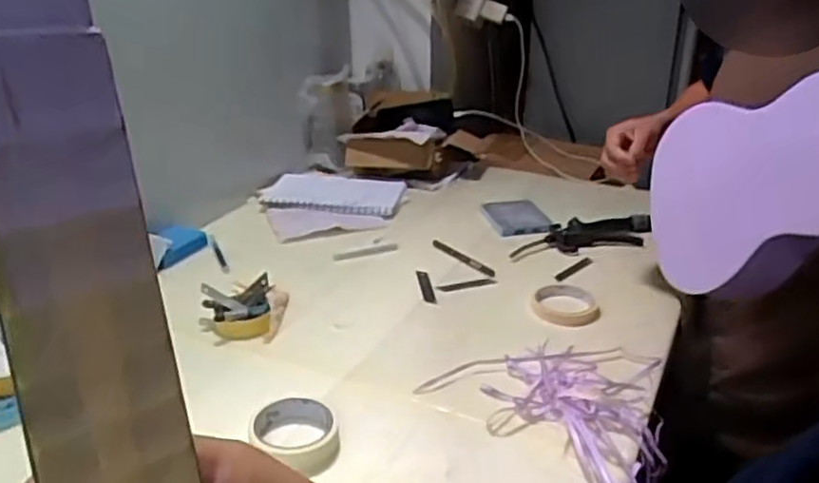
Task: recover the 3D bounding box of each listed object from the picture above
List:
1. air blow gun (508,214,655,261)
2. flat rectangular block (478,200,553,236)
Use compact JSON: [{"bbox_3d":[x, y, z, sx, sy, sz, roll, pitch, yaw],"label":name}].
[{"bbox_3d":[0.278,-0.011,1.180,0.252,0.028,0.077,-6,27,-14],"label":"air blow gun"},{"bbox_3d":[0.187,-0.047,1.265,0.099,0.010,0.138,-6,27,-13],"label":"flat rectangular block"}]

